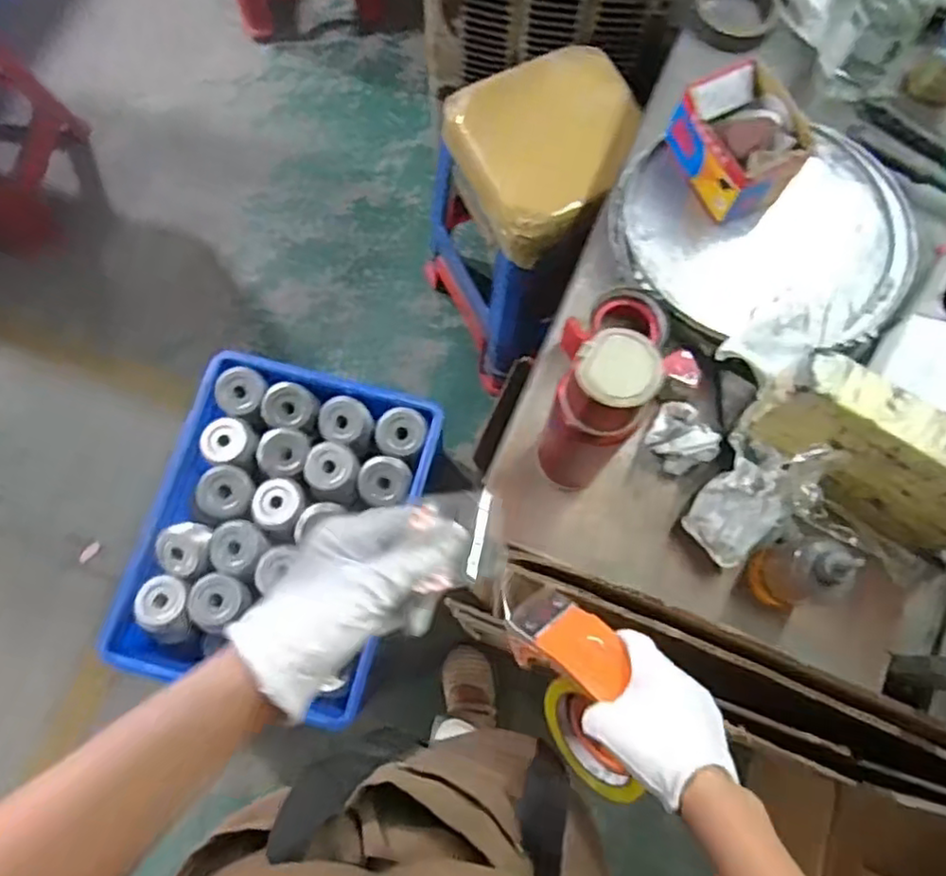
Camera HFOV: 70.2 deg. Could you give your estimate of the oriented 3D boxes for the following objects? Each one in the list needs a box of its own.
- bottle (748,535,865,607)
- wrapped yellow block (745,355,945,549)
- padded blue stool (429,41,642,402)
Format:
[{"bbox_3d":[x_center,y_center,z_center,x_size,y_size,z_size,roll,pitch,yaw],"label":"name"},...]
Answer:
[{"bbox_3d":[0.306,0.119,0.610,0.062,0.136,0.060,-11,74,-3],"label":"bottle"},{"bbox_3d":[0.377,0.028,0.616,0.250,0.169,0.058,29,76,8],"label":"wrapped yellow block"},{"bbox_3d":[0.112,-0.374,1.247,0.316,0.530,0.341,-24,75,-7],"label":"padded blue stool"}]

